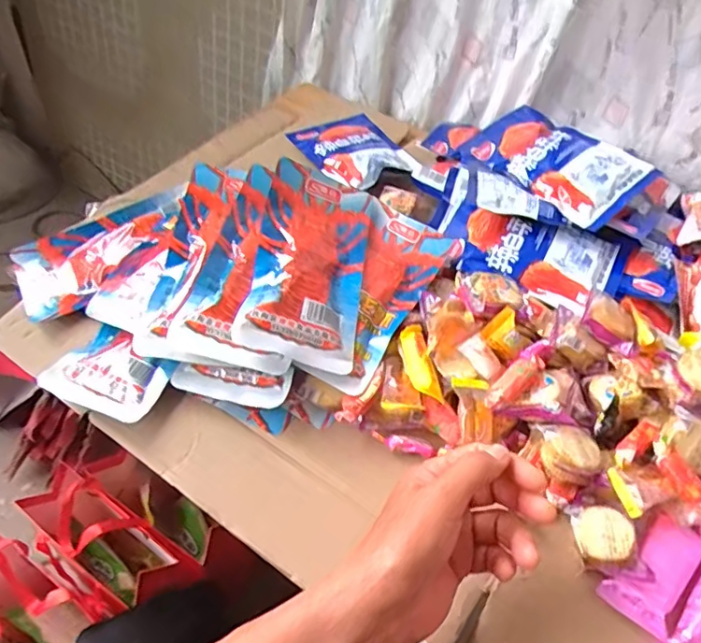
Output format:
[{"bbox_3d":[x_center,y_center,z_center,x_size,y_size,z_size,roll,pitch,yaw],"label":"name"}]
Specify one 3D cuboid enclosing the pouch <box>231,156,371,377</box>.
[{"bbox_3d":[-0.033,-0.053,0.474,0.096,0.017,0.192,19,54,-17],"label":"pouch"}]

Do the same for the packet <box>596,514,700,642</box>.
[{"bbox_3d":[0.215,0.176,0.379,0.082,0.011,0.042,-34,61,-30],"label":"packet"}]

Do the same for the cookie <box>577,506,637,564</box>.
[{"bbox_3d":[0.180,0.153,0.386,0.039,0.015,0.039,-13,43,12],"label":"cookie"}]

